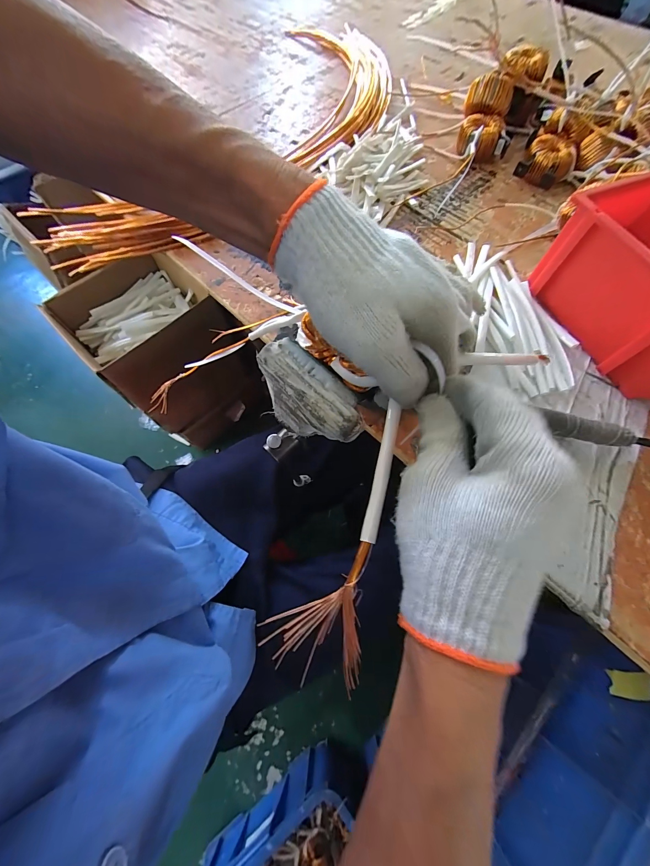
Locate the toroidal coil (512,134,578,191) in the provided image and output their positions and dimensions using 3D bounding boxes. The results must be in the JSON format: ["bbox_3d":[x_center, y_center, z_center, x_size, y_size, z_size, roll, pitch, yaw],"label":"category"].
[{"bbox_3d":[0.368,-0.446,0.515,0.072,0.045,0.076,0,68,1],"label":"toroidal coil"}]

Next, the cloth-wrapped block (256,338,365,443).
[{"bbox_3d":[-0.017,-0.028,0.260,0.046,0.038,0.105,-42,73,-15],"label":"cloth-wrapped block"}]

